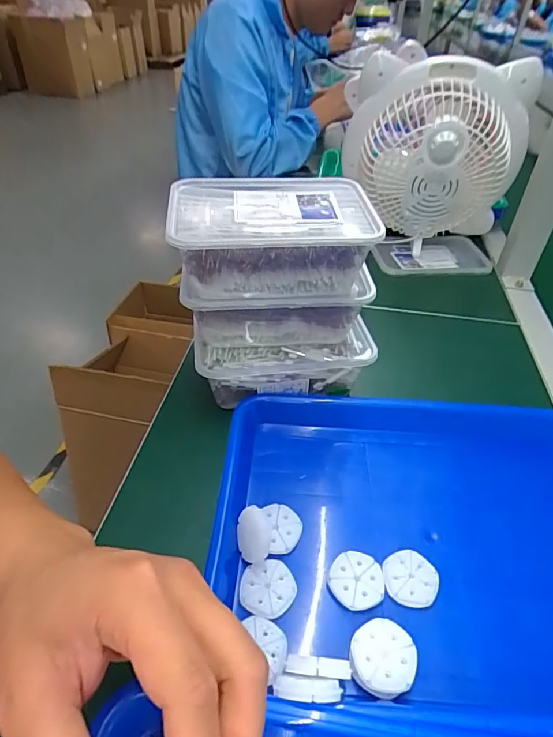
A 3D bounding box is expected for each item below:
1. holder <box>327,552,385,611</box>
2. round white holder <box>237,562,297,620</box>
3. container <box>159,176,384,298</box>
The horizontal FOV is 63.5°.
[{"bbox_3d":[0.056,0.149,0.314,0.037,0.009,0.037,2,41,-1],"label":"holder"},{"bbox_3d":[-0.006,0.151,0.309,0.038,0.004,0.037,2,41,-1],"label":"round white holder"},{"bbox_3d":[-0.005,-0.114,0.394,0.170,0.067,0.116,-3,41,-6],"label":"container"}]

